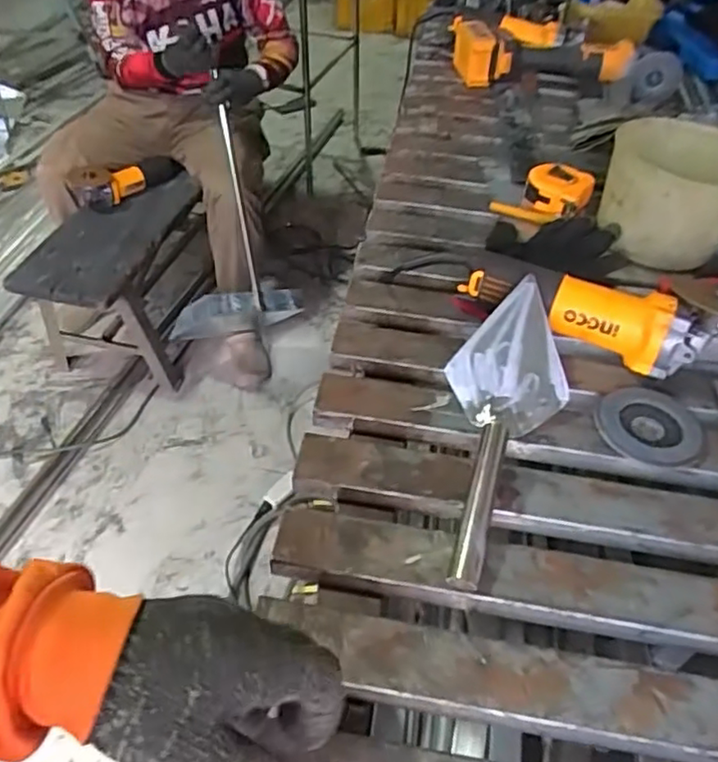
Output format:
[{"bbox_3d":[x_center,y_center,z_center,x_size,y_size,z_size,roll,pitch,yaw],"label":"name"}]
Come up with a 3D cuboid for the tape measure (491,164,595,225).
[{"bbox_3d":[0.239,-0.242,0.825,0.107,0.042,0.101,22,48,16],"label":"tape measure"}]

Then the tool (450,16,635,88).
[{"bbox_3d":[0.315,-0.591,1.142,0.312,0.091,0.181,12,46,7],"label":"tool"}]

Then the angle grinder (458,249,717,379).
[{"bbox_3d":[0.235,-0.069,0.629,0.277,0.092,0.072,20,47,15],"label":"angle grinder"}]

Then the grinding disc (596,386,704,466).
[{"bbox_3d":[0.263,0.035,0.578,0.087,0.007,0.089,2,45,-2],"label":"grinding disc"}]

